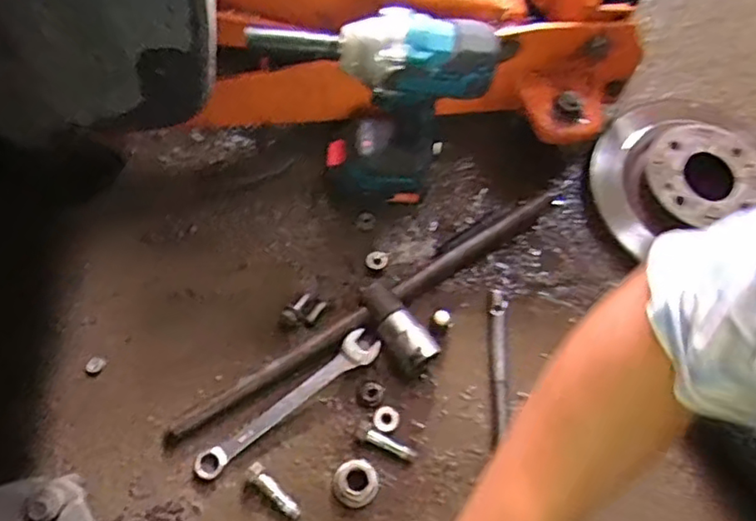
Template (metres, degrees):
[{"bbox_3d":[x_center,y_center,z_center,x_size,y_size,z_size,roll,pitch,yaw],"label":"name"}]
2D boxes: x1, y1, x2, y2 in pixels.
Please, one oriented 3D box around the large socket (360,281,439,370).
[{"bbox_3d":[0.018,0.067,0.637,0.037,0.039,0.094,-33,72,-16],"label":"large socket"}]

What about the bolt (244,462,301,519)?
[{"bbox_3d":[-0.096,0.212,0.584,0.062,0.013,0.016,38,70,13],"label":"bolt"}]

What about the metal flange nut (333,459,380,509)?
[{"bbox_3d":[-0.020,0.208,0.591,0.042,0.018,0.041,1,66,-3],"label":"metal flange nut"}]

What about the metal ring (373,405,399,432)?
[{"bbox_3d":[0.008,0.155,0.617,0.025,0.007,0.025,1,66,-3],"label":"metal ring"}]

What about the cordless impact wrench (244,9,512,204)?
[{"bbox_3d":[-0.006,-0.145,0.617,0.205,0.232,0.076,16,66,4],"label":"cordless impact wrench"}]

